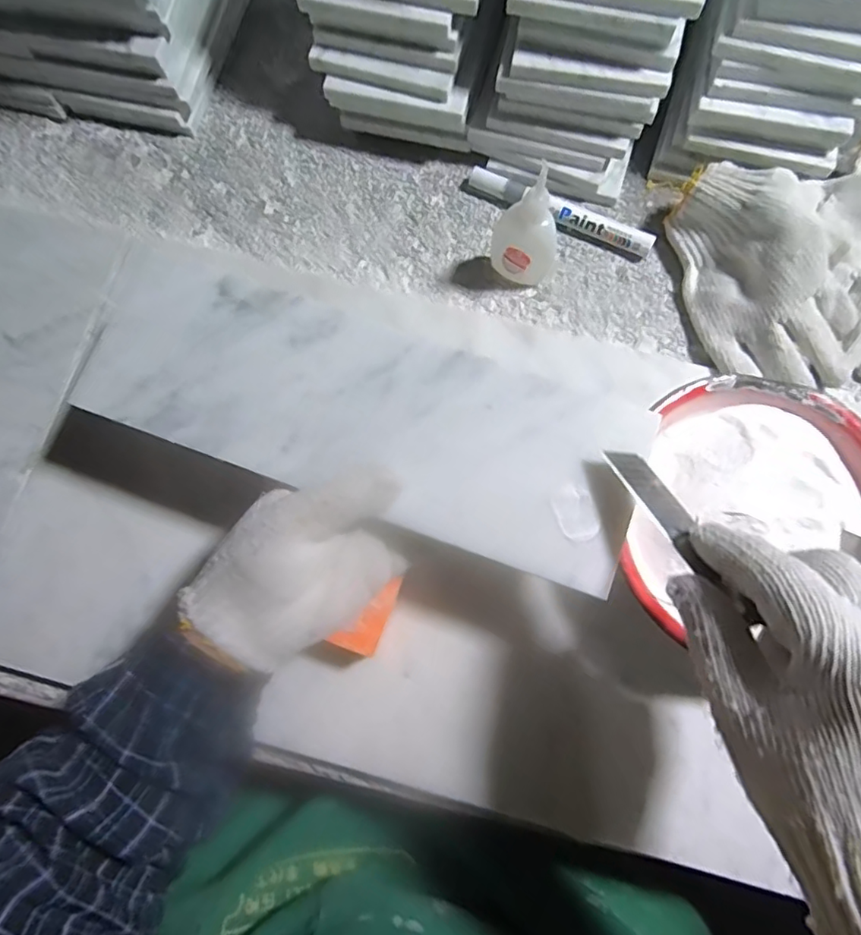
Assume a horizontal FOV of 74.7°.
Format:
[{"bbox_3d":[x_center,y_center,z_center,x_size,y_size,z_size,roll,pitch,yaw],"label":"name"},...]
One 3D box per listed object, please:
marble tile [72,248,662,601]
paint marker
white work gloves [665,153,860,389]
[{"bbox_3d":[-0.036,-0.032,0.304,0.297,0.009,0.103,20,76,6],"label":"marble tile"},{"bbox_3d":[0.096,-0.189,0.417,0.141,0.016,0.021,26,77,7],"label":"paint marker"},{"bbox_3d":[0.262,-0.138,0.377,0.161,0.065,0.153,0,75,0],"label":"white work gloves"}]

